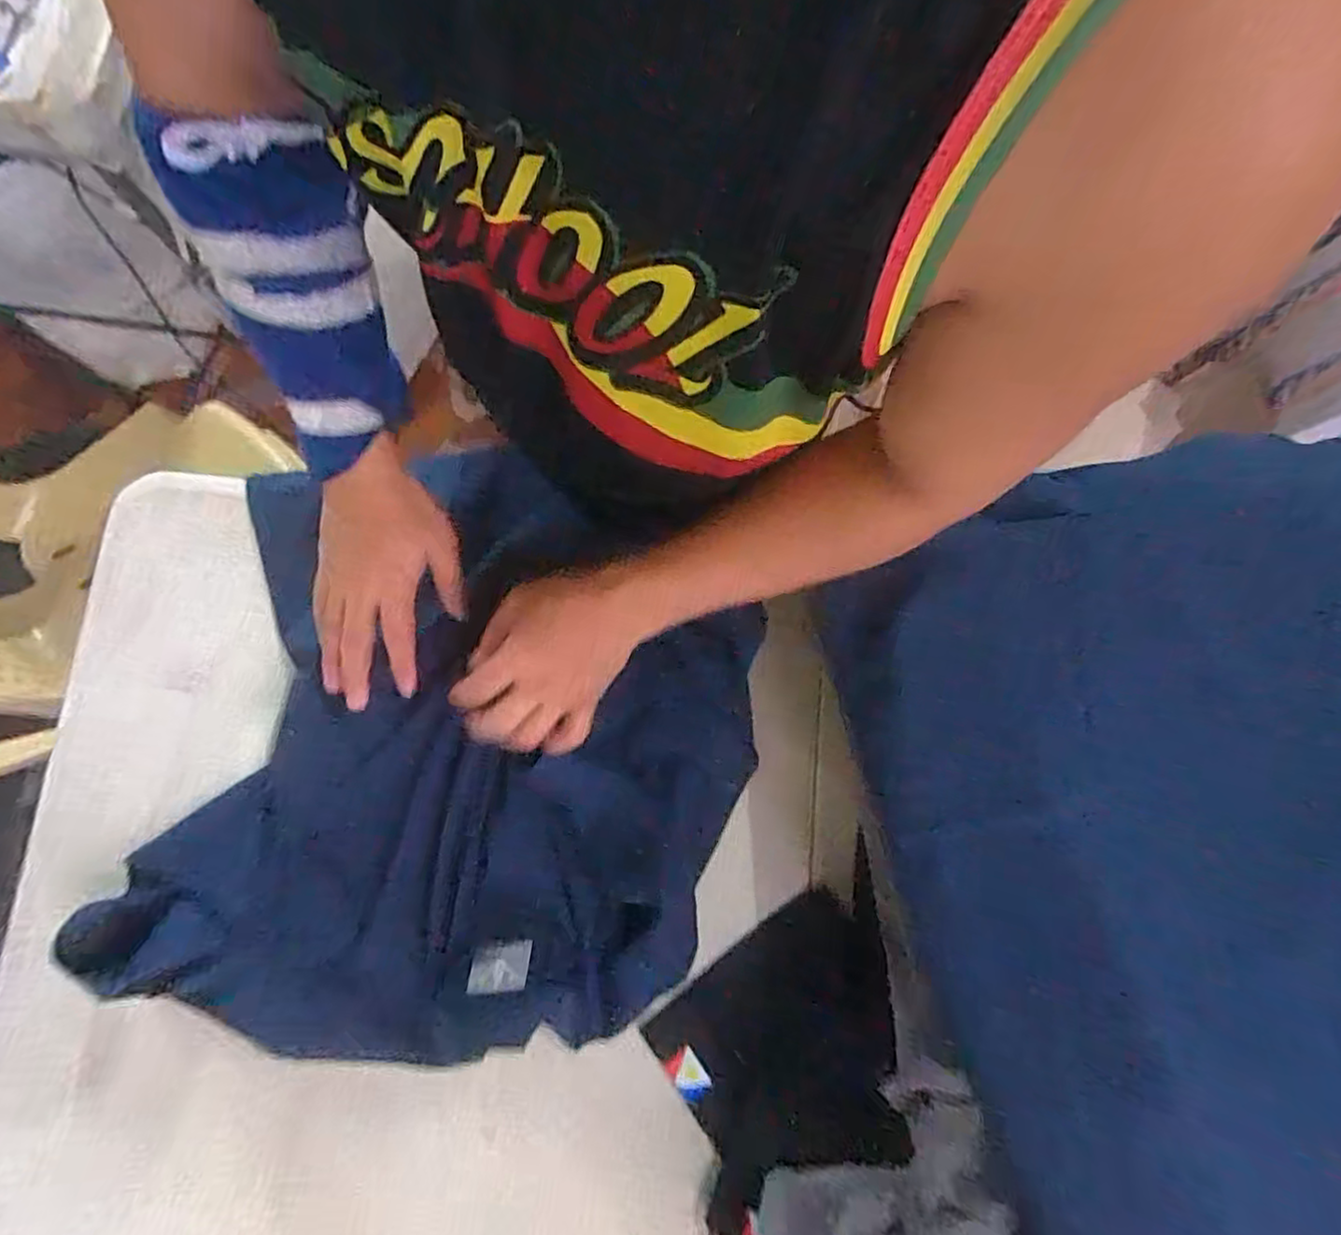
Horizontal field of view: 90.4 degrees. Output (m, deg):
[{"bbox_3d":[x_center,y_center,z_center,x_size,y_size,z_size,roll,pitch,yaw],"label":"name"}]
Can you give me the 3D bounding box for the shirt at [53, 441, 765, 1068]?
[{"bbox_3d":[-0.165,0.100,0.521,0.429,0.045,0.459,15,79,2],"label":"shirt"}]

